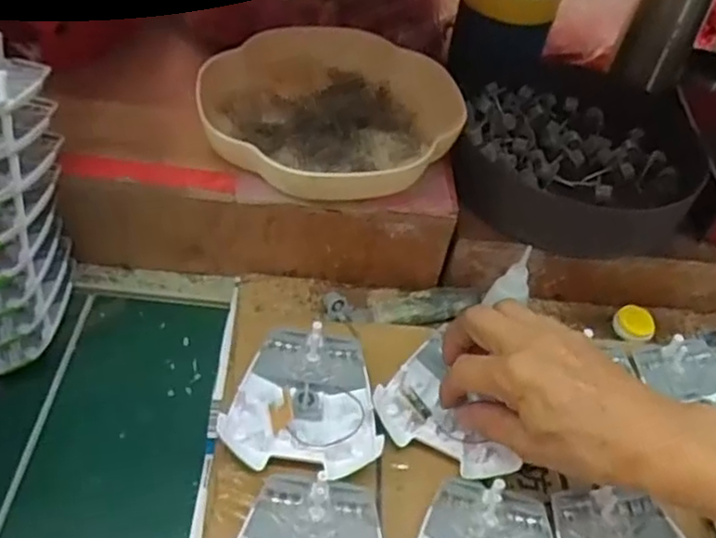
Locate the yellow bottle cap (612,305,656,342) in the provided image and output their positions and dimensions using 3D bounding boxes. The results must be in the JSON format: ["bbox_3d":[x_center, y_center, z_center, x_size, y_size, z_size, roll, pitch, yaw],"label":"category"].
[{"bbox_3d":[0.226,0.045,0.540,0.031,0.008,0.031,-16,75,-3],"label":"yellow bottle cap"}]

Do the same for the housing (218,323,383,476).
[{"bbox_3d":[-0.040,0.090,0.448,0.098,0.026,0.108,-1,48,-12],"label":"housing"}]

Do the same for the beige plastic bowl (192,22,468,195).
[{"bbox_3d":[-0.023,-0.120,0.522,0.197,0.053,0.183,22,48,10],"label":"beige plastic bowl"}]

